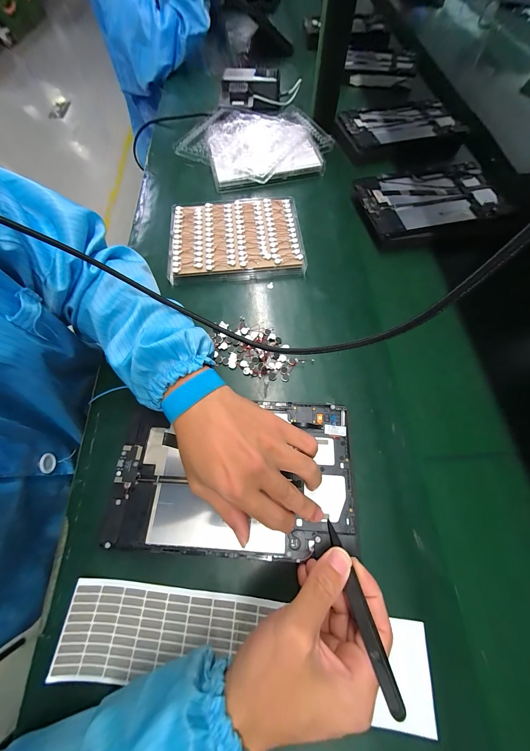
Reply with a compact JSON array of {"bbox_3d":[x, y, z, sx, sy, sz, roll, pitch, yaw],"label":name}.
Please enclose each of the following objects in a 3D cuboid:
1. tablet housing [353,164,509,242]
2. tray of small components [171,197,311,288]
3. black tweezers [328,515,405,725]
[{"bbox_3d":[0.294,-0.307,0.446,0.245,0.023,0.159,-10,69,-5],"label":"tablet housing"},{"bbox_3d":[-0.048,-0.222,0.412,0.209,0.020,0.164,-5,68,-3],"label":"tray of small components"},{"bbox_3d":[0.068,0.166,0.190,0.012,0.011,0.111,-9,30,-4],"label":"black tweezers"}]

